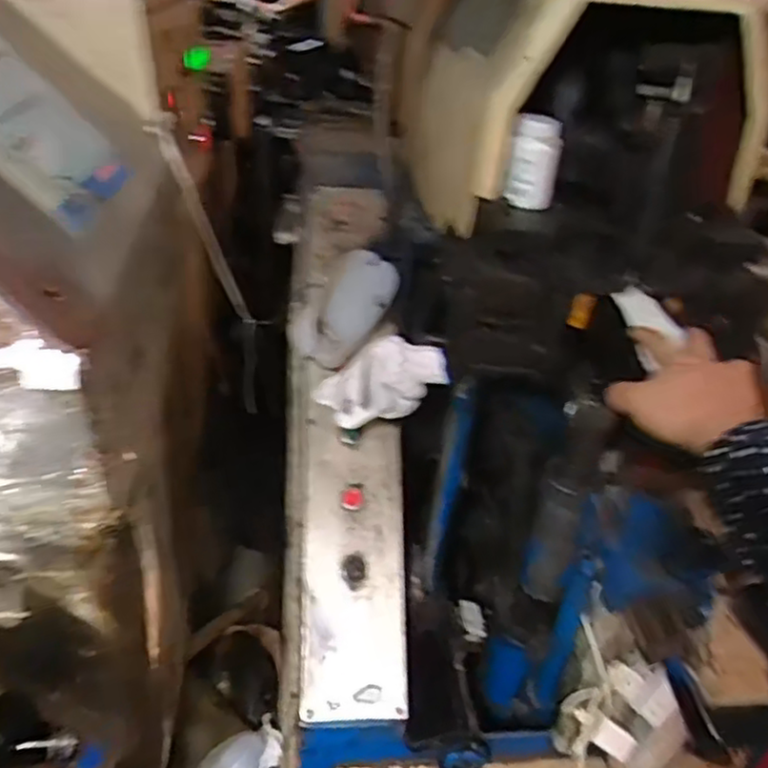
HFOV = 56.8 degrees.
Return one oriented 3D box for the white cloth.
[{"bbox_3d":[-0.003,0.005,0.812,0.141,0.118,0.049,5,31,-1],"label":"white cloth"}]

